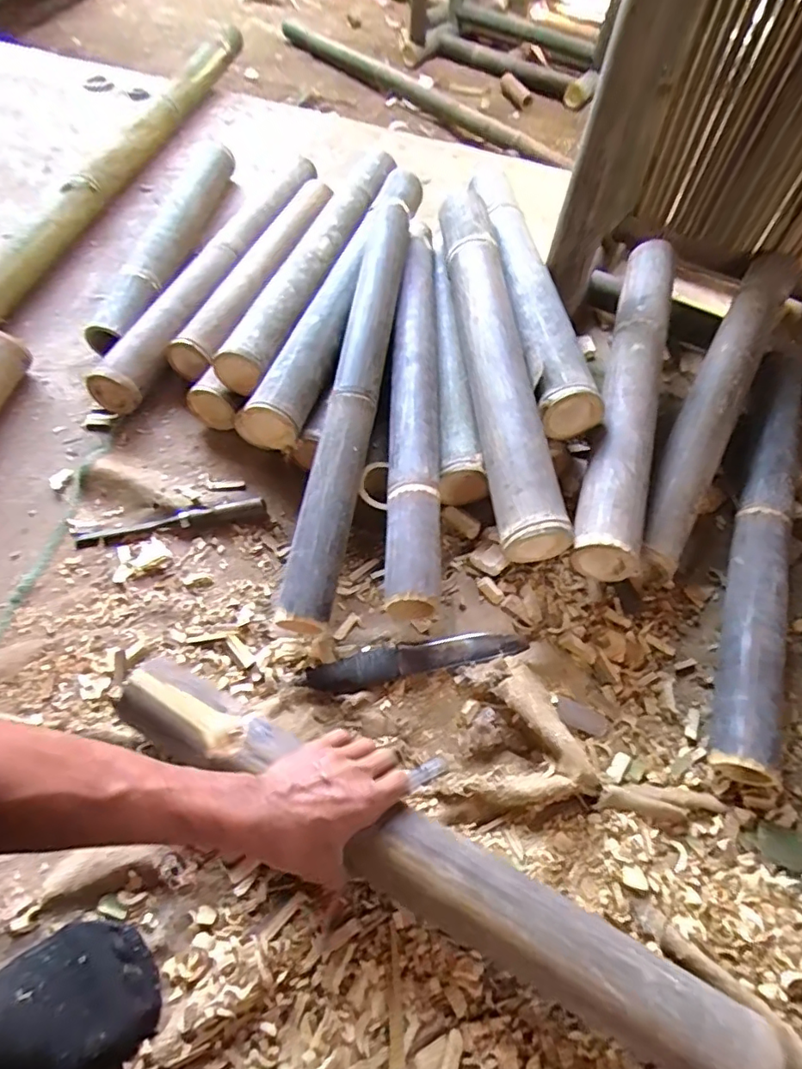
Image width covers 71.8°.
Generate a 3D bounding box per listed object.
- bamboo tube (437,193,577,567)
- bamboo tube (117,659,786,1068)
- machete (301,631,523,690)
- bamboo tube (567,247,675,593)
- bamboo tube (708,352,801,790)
[{"bbox_3d":[0.128,-0.254,0.759,0.081,0.087,0.606,-4,59,-4],"label":"bamboo tube"},{"bbox_3d":[0.010,0.288,0.496,0.604,0.074,0.073,27,62,11],"label":"bamboo tube"},{"bbox_3d":[0.020,0.140,0.642,0.255,0.018,0.041,-11,60,-9],"label":"machete"},{"bbox_3d":[0.316,-0.206,0.753,0.072,0.054,0.585,17,60,8],"label":"bamboo tube"},{"bbox_3d":[0.466,-0.012,0.711,0.067,0.057,0.647,22,61,11],"label":"bamboo tube"}]

